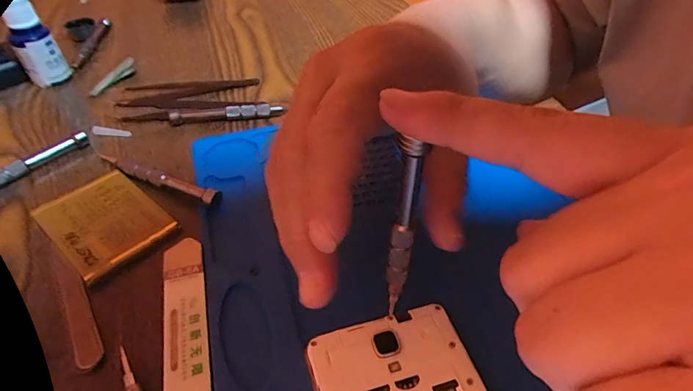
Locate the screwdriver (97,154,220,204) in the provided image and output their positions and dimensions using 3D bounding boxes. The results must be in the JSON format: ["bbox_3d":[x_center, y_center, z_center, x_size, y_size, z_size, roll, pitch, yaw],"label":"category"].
[{"bbox_3d":[-0.123,-0.012,0.275,0.097,0.008,0.008,18,48,16],"label":"screwdriver"}]

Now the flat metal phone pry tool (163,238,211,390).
[{"bbox_3d":[-0.076,0.068,0.203,0.019,0.005,0.116,-12,47,-11],"label":"flat metal phone pry tool"}]

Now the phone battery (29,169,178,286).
[{"bbox_3d":[-0.144,0.013,0.252,0.076,0.005,0.054,33,54,28],"label":"phone battery"}]

